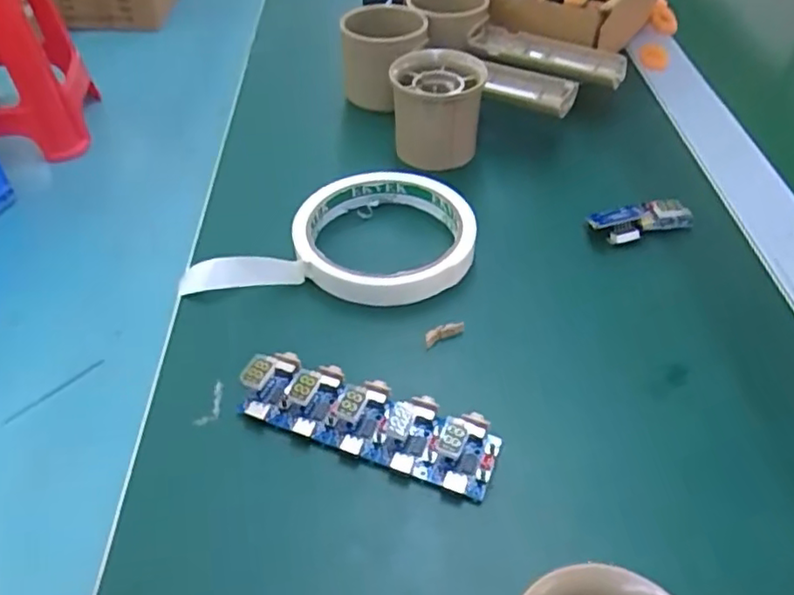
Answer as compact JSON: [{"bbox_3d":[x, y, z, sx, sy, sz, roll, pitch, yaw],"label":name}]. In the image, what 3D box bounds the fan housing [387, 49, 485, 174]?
[{"bbox_3d":[0.024,-0.115,0.402,0.053,0.059,0.055,5,46,4],"label":"fan housing"}]

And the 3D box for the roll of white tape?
[{"bbox_3d":[-0.031,-0.034,0.344,0.141,0.020,0.085,3,46,2],"label":"roll of white tape"}]

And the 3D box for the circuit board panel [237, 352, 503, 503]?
[{"bbox_3d":[-0.012,0.049,0.266,0.107,0.017,0.031,17,48,15],"label":"circuit board panel"}]

